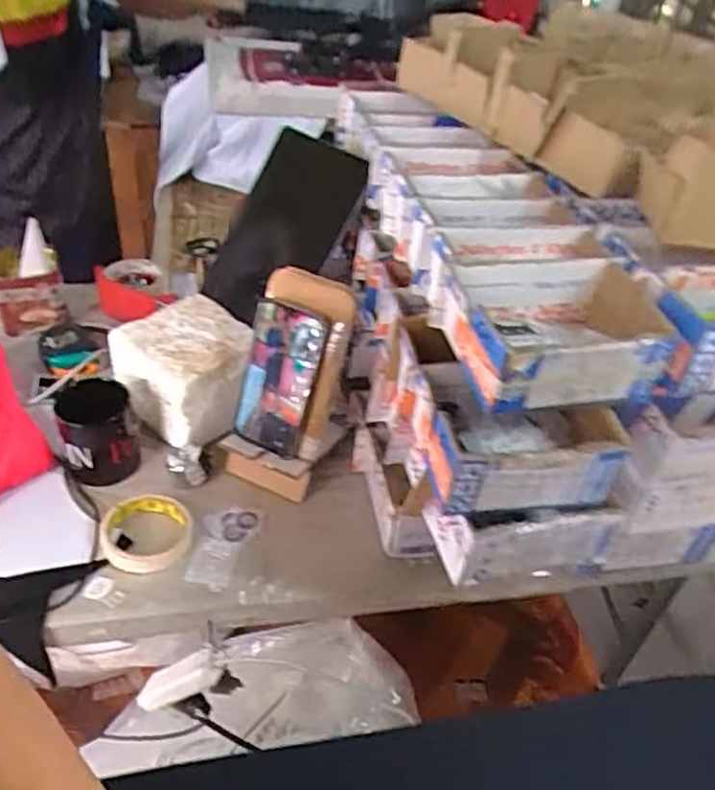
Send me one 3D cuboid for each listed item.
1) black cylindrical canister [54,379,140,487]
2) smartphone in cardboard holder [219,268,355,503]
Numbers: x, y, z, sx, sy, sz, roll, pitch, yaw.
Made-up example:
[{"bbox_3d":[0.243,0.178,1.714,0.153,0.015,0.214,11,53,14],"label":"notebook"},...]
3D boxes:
[{"bbox_3d":[-0.291,0.044,0.784,0.074,0.097,0.074,4,41,-4],"label":"black cylindrical canister"},{"bbox_3d":[-0.079,-0.009,0.764,0.107,0.252,0.049,22,19,16],"label":"smartphone in cardboard holder"}]

